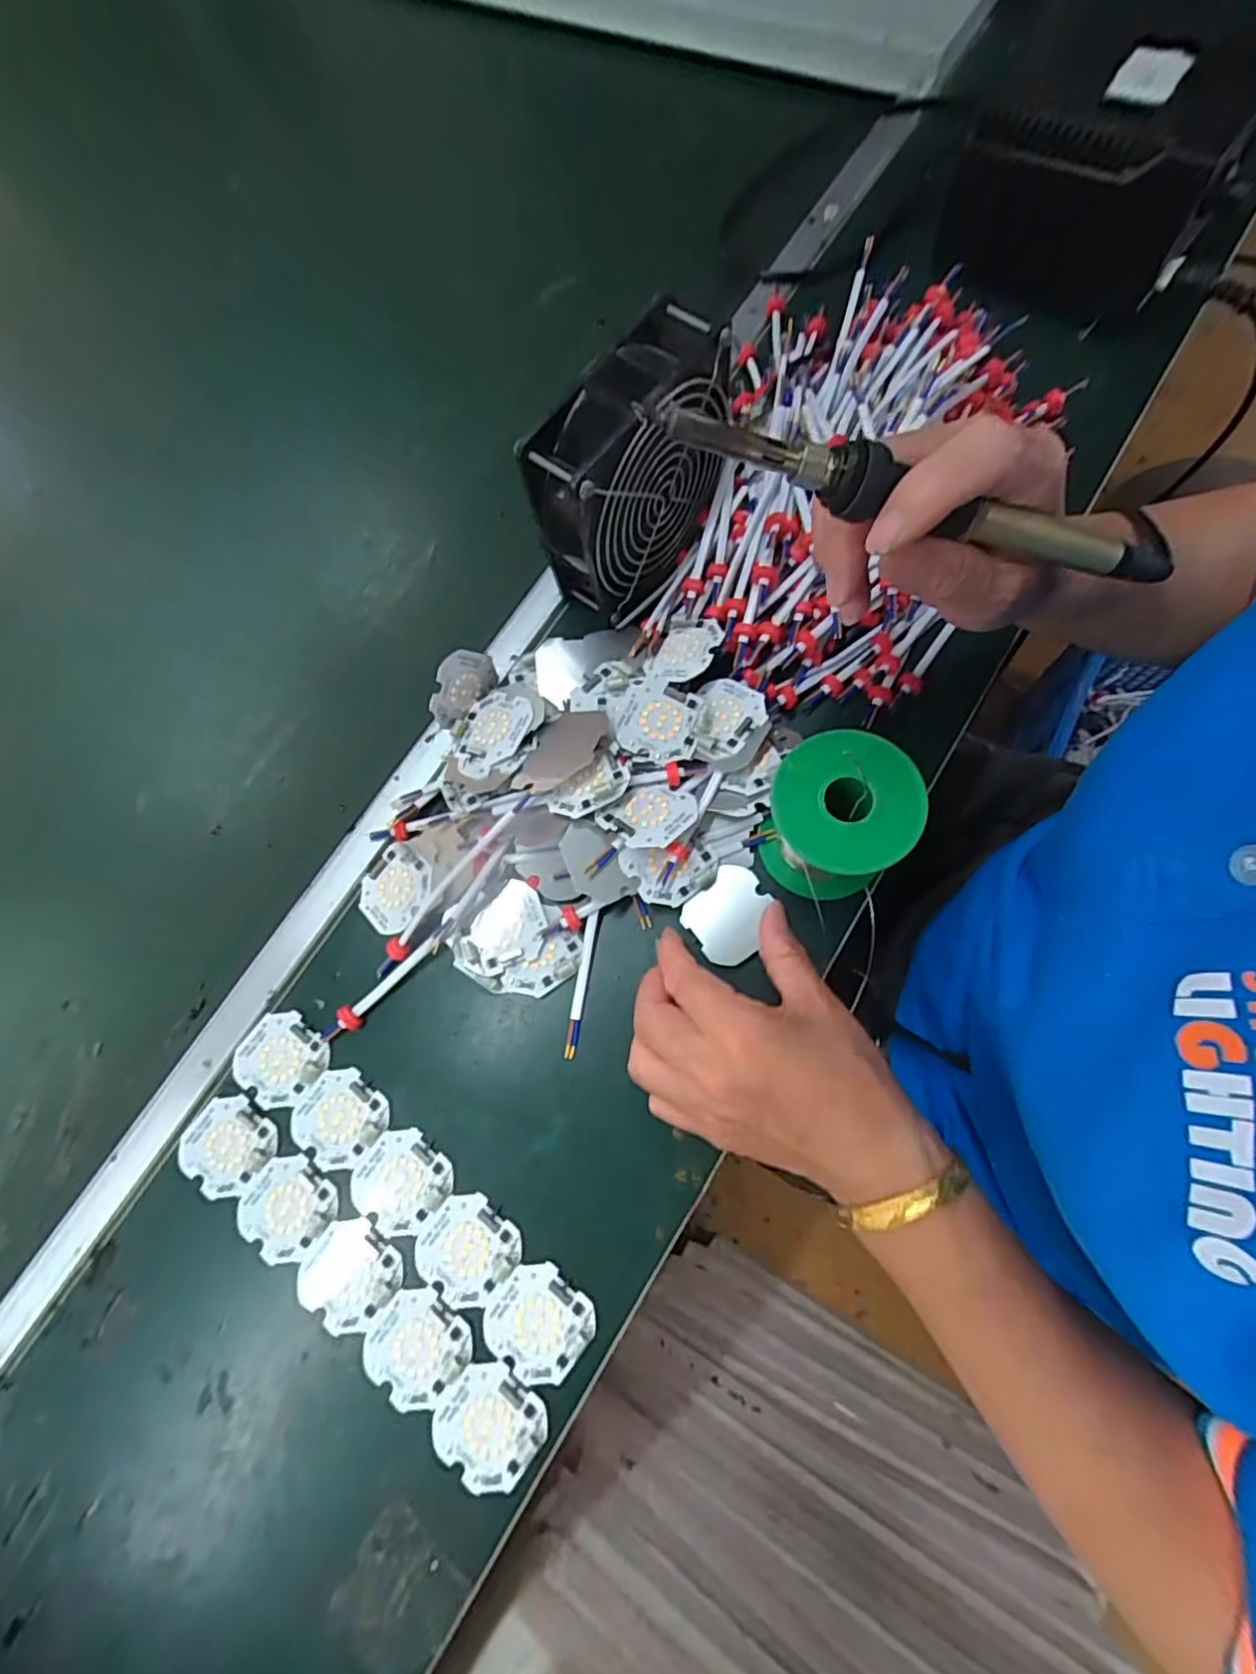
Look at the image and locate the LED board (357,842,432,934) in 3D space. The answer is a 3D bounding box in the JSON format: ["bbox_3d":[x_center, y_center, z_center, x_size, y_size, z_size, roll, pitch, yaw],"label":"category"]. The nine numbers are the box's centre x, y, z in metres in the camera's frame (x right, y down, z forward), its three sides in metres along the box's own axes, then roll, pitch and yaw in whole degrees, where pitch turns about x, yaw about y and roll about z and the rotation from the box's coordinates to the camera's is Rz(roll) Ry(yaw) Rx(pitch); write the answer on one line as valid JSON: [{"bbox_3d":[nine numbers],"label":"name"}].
[{"bbox_3d":[-0.134,0.029,0.364,0.044,0.004,0.046,36,89,27],"label":"LED board"}]

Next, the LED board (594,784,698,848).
[{"bbox_3d":[0.013,-0.012,0.335,0.039,0.004,0.045,36,61,24],"label":"LED board"}]

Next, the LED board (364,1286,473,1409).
[{"bbox_3d":[-0.103,0.248,0.307,0.047,0.005,0.044,36,81,14],"label":"LED board"}]

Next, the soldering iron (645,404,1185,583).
[{"bbox_3d":[0.101,-0.112,0.209,0.197,0.015,0.015,7,78,-14],"label":"soldering iron"}]

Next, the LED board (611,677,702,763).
[{"bbox_3d":[0.016,-0.067,0.353,0.047,0.004,0.047,16,77,11],"label":"LED board"}]

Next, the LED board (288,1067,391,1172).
[{"bbox_3d":[-0.155,0.151,0.341,0.047,0.004,0.047,38,83,15],"label":"LED board"}]

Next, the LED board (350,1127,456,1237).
[{"bbox_3d":[-0.118,0.178,0.329,0.047,0.005,0.046,36,81,14],"label":"LED board"}]

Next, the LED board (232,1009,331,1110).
[{"bbox_3d":[-0.192,0.123,0.350,0.046,0.004,0.046,36,81,14],"label":"LED board"}]

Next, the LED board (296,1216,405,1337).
[{"bbox_3d":[-0.141,0.222,0.319,0.047,0.004,0.048,38,82,15],"label":"LED board"}]

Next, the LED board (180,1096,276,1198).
[{"bbox_3d":[-0.217,0.167,0.342,0.046,0.005,0.046,34,81,14],"label":"LED board"}]

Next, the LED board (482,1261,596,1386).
[{"bbox_3d":[-0.043,0.235,0.306,0.046,0.004,0.045,38,81,14],"label":"LED board"}]

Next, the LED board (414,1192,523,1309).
[{"bbox_3d":[-0.081,0.207,0.316,0.045,0.005,0.047,42,83,15],"label":"LED board"}]

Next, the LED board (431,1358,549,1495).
[{"bbox_3d":[-0.065,0.275,0.296,0.048,0.004,0.047,40,80,16],"label":"LED board"}]

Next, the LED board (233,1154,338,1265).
[{"bbox_3d":[-0.178,0.194,0.331,0.047,0.004,0.047,36,82,15],"label":"LED board"}]

